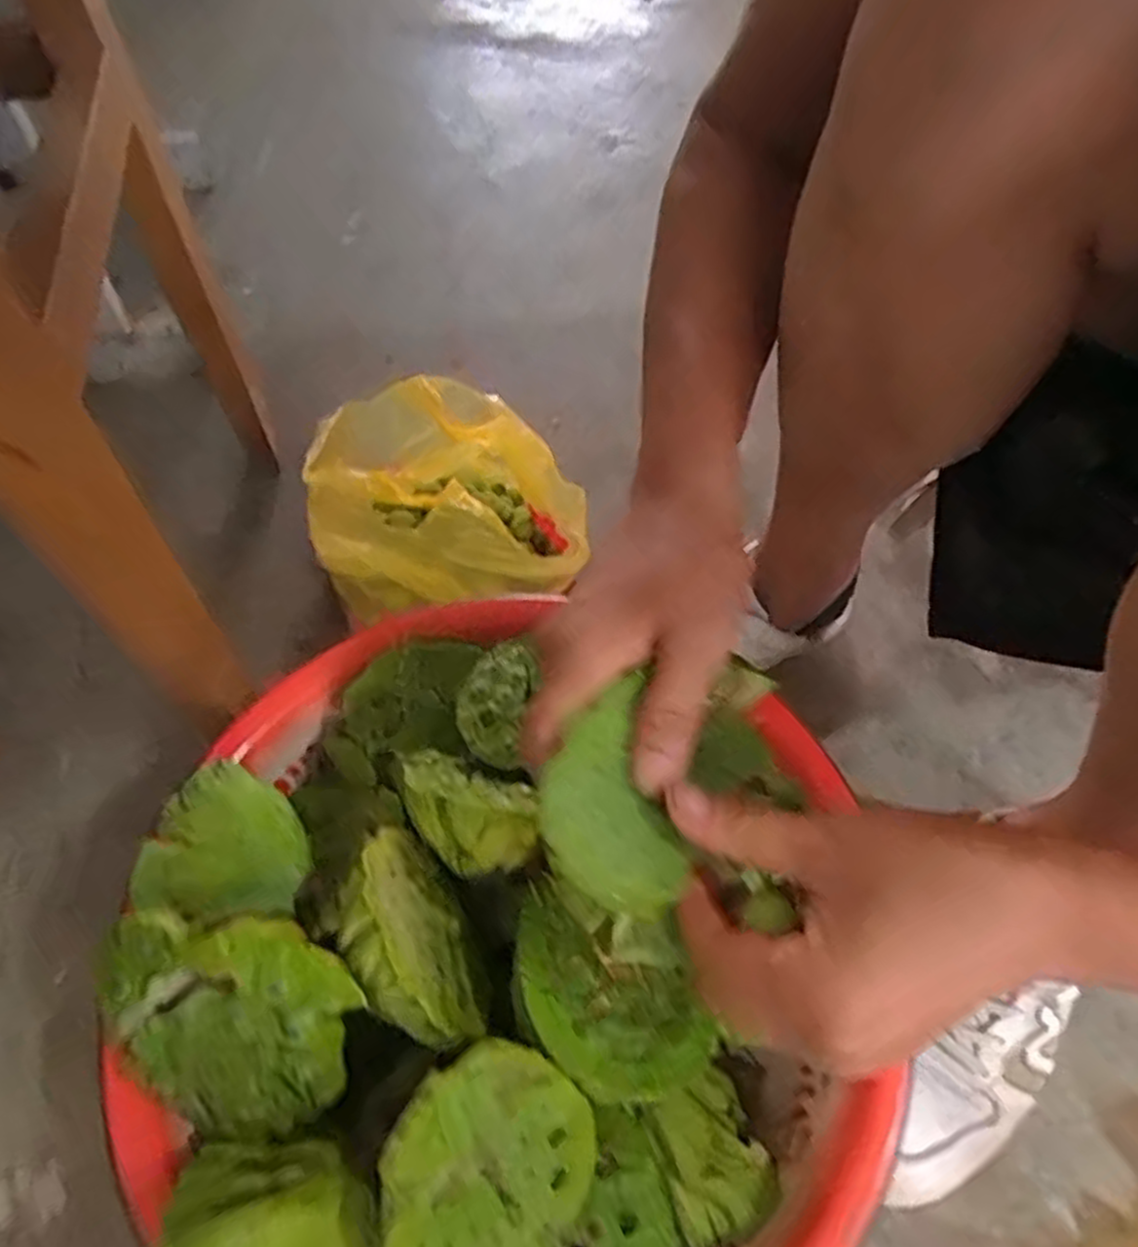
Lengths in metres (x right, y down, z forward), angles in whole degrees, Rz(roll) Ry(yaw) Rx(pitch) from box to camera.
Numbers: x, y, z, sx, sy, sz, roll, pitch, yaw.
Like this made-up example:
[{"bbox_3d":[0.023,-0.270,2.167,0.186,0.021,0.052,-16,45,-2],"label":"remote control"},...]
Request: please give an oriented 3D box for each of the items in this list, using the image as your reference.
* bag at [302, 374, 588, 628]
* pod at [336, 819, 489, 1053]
[{"bbox_3d":[-0.081,-0.088,0.554,0.173,0.130,0.153,-4,59,-6],"label":"bag"},{"bbox_3d":[-0.069,0.132,0.330,0.046,0.060,0.092,-23,62,-16],"label":"pod"}]

